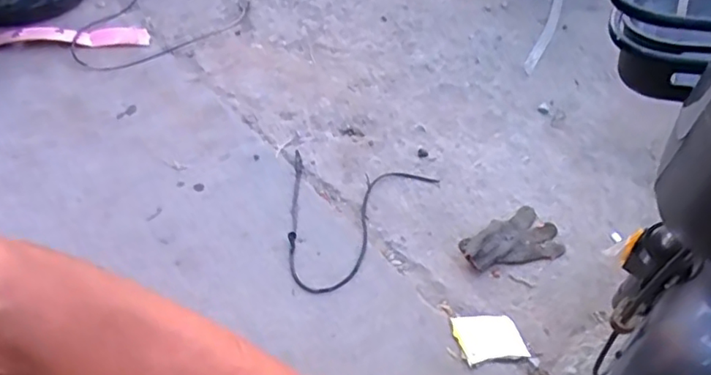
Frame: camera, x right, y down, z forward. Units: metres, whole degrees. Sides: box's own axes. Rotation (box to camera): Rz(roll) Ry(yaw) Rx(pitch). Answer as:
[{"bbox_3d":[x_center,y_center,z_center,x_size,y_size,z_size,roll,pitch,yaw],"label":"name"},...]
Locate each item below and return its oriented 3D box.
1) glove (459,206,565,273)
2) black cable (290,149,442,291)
[{"bbox_3d":[0.269,0.090,0.957,0.182,0.032,0.106,-26,57,-23],"label":"glove"},{"bbox_3d":[0.001,0.060,0.964,0.254,0.034,0.279,8,51,3],"label":"black cable"}]

